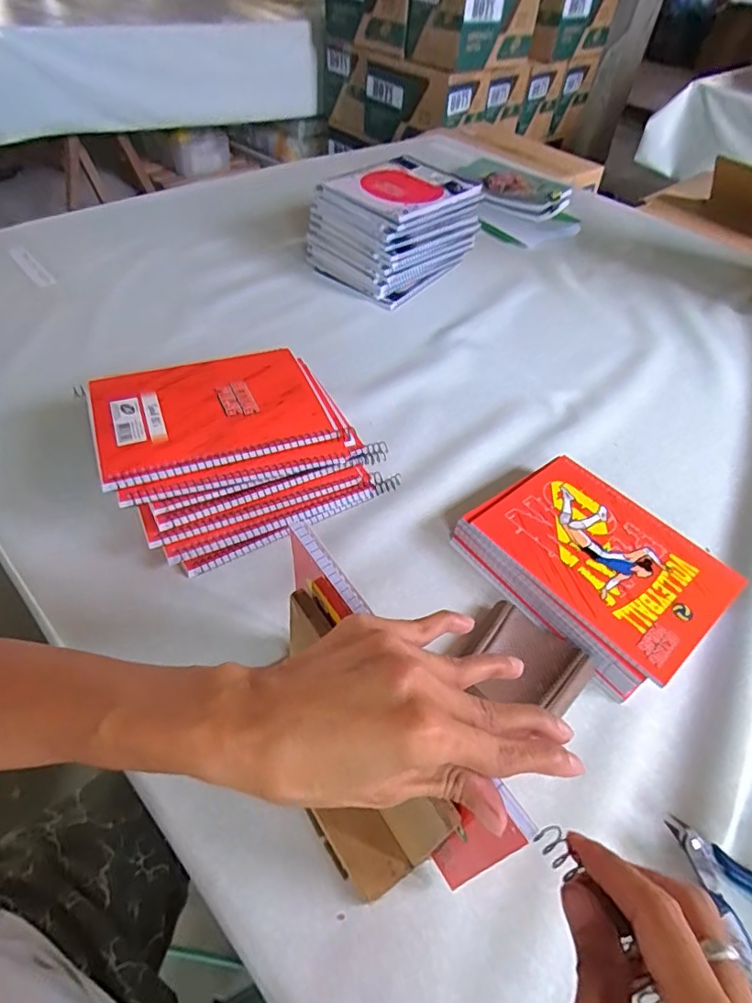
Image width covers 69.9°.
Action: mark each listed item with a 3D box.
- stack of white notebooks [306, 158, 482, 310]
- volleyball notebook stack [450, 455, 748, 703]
[{"bbox_3d":[0.027,-0.419,0.823,0.178,0.115,0.224,34,54,22],"label":"stack of white notebooks"},{"bbox_3d":[0.197,0.056,0.491,0.161,0.035,0.204,-30,58,-28],"label":"volleyball notebook stack"}]

